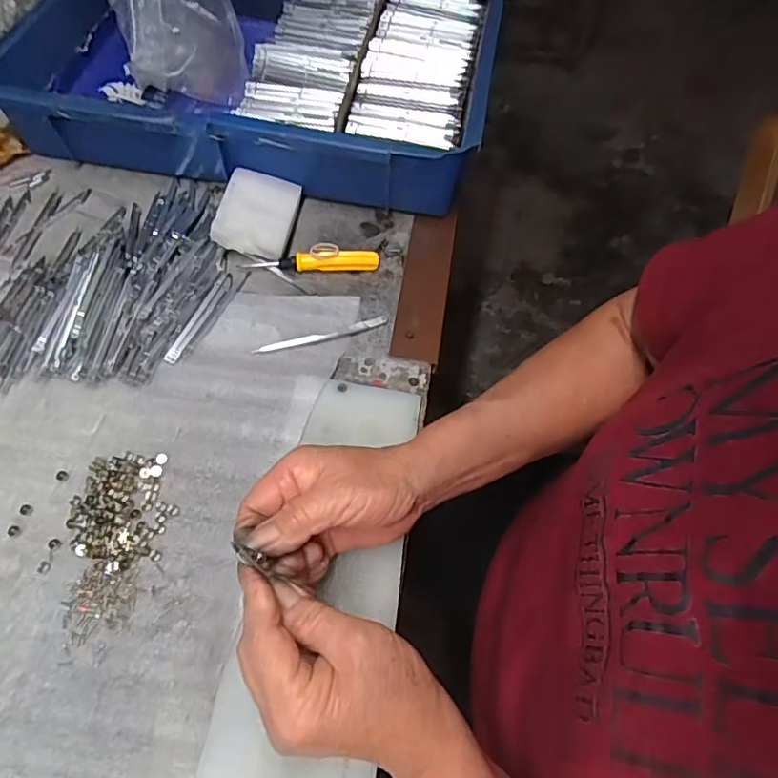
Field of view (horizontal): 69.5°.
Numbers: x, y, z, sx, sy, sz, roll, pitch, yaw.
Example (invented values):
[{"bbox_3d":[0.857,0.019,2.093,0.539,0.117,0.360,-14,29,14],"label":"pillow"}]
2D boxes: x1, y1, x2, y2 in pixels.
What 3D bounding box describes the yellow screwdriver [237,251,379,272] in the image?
[{"bbox_3d":[-0.067,-0.109,0.478,0.115,0.015,0.012,-2,60,-6],"label":"yellow screwdriver"}]

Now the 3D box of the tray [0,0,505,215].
[{"bbox_3d":[-0.126,-0.315,0.550,0.430,0.089,0.271,9,60,1],"label":"tray"}]

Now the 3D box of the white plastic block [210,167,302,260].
[{"bbox_3d":[-0.114,-0.154,0.492,0.062,0.026,0.077,21,55,-14],"label":"white plastic block"}]

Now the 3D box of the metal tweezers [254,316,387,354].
[{"bbox_3d":[-0.053,-0.041,0.448,0.109,0.005,0.011,-16,61,-14],"label":"metal tweezers"}]

